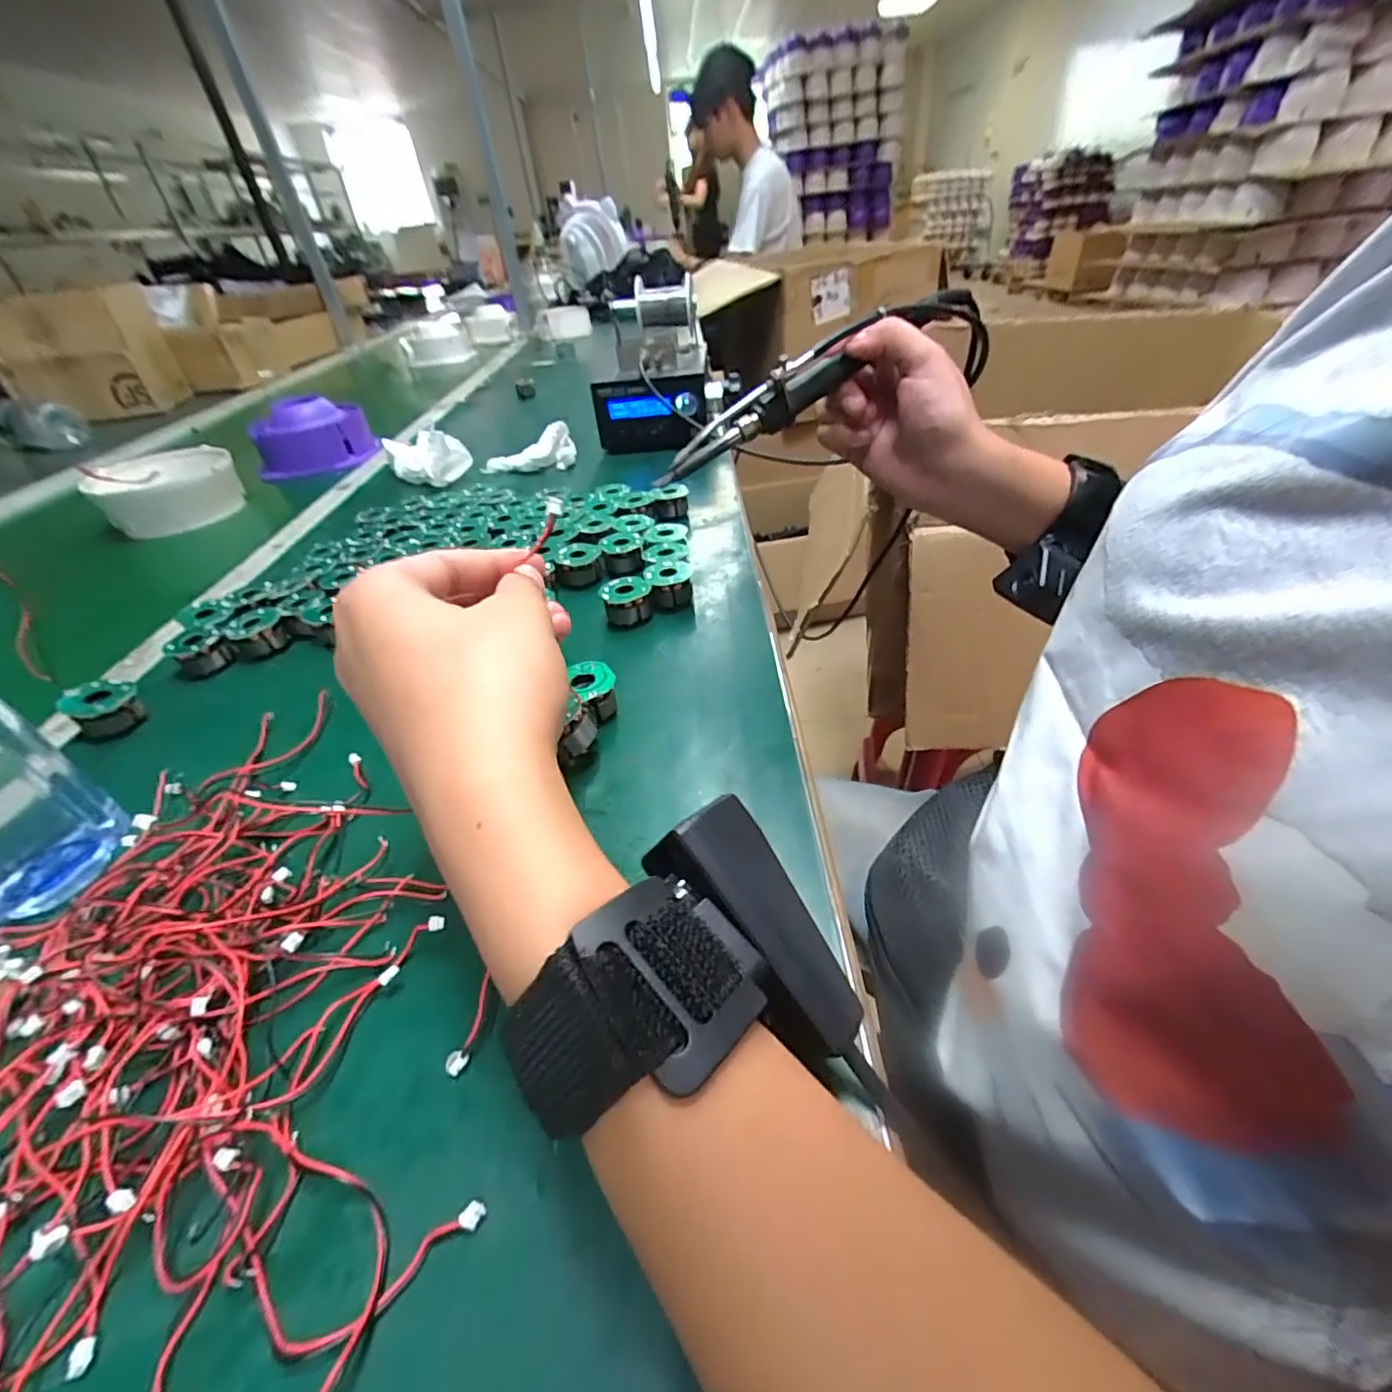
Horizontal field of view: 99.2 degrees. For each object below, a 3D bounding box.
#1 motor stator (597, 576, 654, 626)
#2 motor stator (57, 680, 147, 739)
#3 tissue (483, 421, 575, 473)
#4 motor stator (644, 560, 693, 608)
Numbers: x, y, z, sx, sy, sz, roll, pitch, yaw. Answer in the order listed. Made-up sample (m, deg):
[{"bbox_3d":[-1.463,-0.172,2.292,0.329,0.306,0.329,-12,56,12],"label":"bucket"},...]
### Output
[{"bbox_3d":[-0.044,-0.058,0.373,0.027,0.024,0.025,-29,44,-25],"label":"motor stator"},{"bbox_3d":[-0.328,0.008,0.331,0.027,0.027,0.030,23,48,31],"label":"motor stator"},{"bbox_3d":[-0.178,-0.254,0.627,0.097,0.042,0.028,-12,37,11],"label":"tissue"},{"bbox_3d":[-0.017,-0.072,0.387,0.030,0.021,0.030,-9,39,-4],"label":"motor stator"}]

